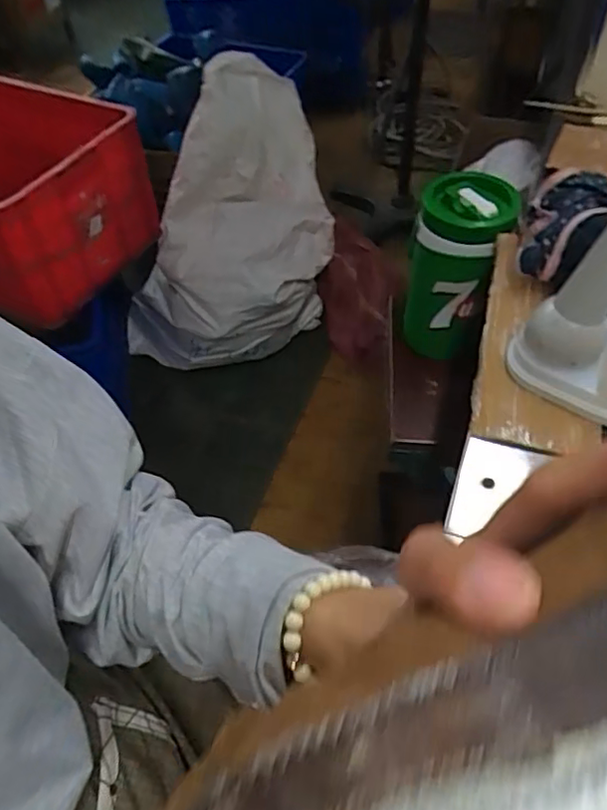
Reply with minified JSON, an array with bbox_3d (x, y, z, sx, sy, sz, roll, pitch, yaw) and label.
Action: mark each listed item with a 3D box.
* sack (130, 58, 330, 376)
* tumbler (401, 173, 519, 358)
[{"bbox_3d":[-0.173,-0.401,1.462,0.555,0.618,0.300,-21,52,-16],"label":"sack"},{"bbox_3d":[0.208,-0.185,0.829,0.113,0.227,0.123,16,51,14],"label":"tumbler"}]

